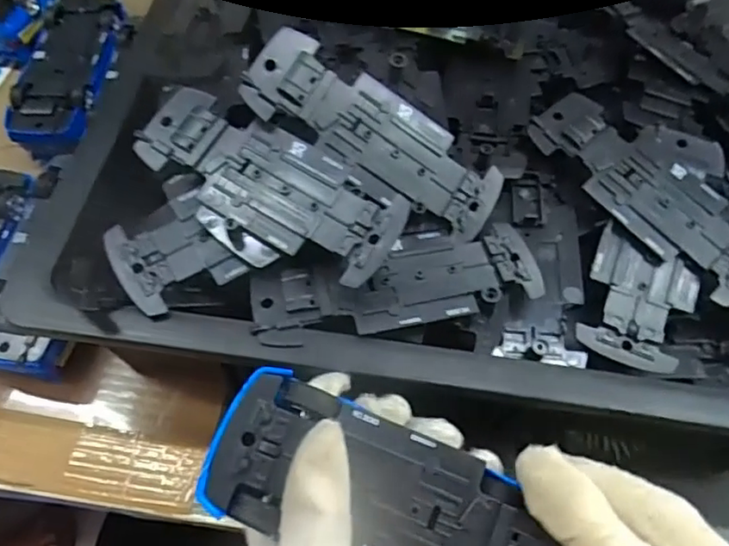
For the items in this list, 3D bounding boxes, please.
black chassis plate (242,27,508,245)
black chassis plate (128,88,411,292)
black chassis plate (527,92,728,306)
[{"bbox_3d":[0.005,-0.063,0.272,0.128,0.006,0.045,34,79,-9],"label":"black chassis plate"},{"bbox_3d":[-0.045,-0.041,0.260,0.128,0.005,0.046,31,78,12],"label":"black chassis plate"},{"bbox_3d":[0.139,-0.041,0.287,0.048,0.017,0.126,-34,65,-21],"label":"black chassis plate"}]

